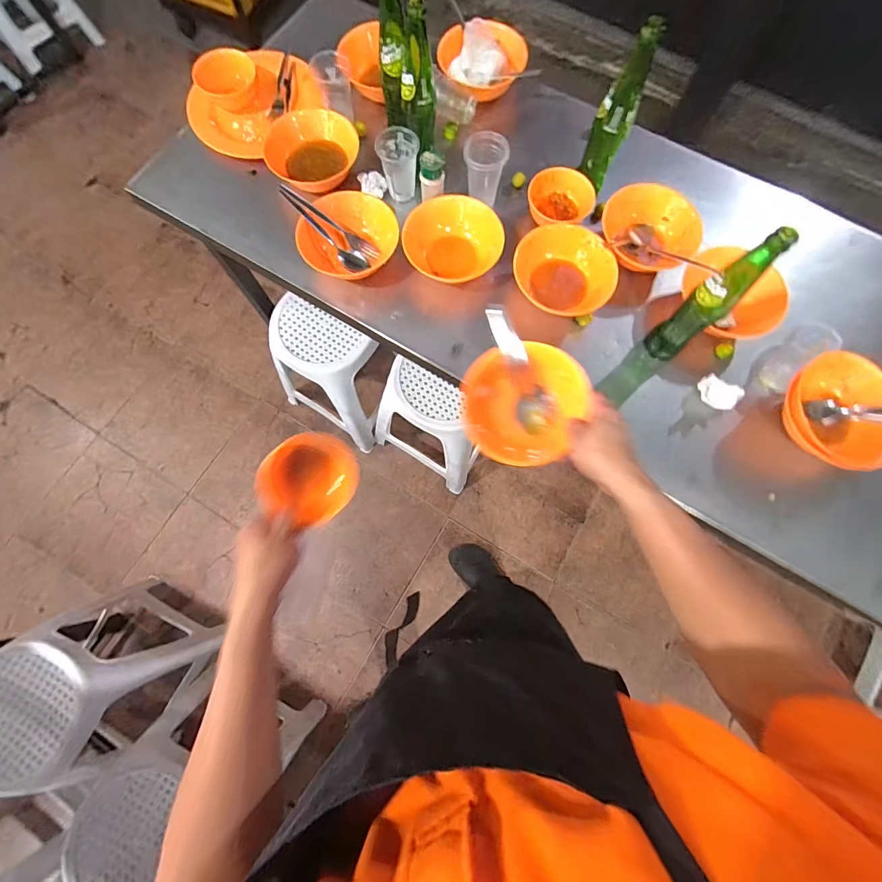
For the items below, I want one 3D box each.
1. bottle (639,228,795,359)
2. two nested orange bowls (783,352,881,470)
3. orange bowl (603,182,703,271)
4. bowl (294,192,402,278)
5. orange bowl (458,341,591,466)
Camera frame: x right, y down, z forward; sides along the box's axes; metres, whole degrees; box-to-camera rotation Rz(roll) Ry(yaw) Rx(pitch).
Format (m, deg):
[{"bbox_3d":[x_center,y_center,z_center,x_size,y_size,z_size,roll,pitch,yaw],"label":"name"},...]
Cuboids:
[{"bbox_3d":[0.353,-0.182,0.529,0.054,0.213,0.048,-43,80,-10],"label":"bottle"},{"bbox_3d":[0.562,-0.035,0.570,0.146,0.065,0.158,0,76,0],"label":"two nested orange bowls"},{"bbox_3d":[0.339,-0.346,0.661,0.142,0.055,0.160,-36,79,-8],"label":"orange bowl"},{"bbox_3d":[-0.147,-0.329,0.644,0.133,0.050,0.141,36,79,8],"label":"bowl"},{"bbox_3d":[0.110,-0.044,0.530,0.150,0.069,0.153,0,76,1],"label":"orange bowl"}]

